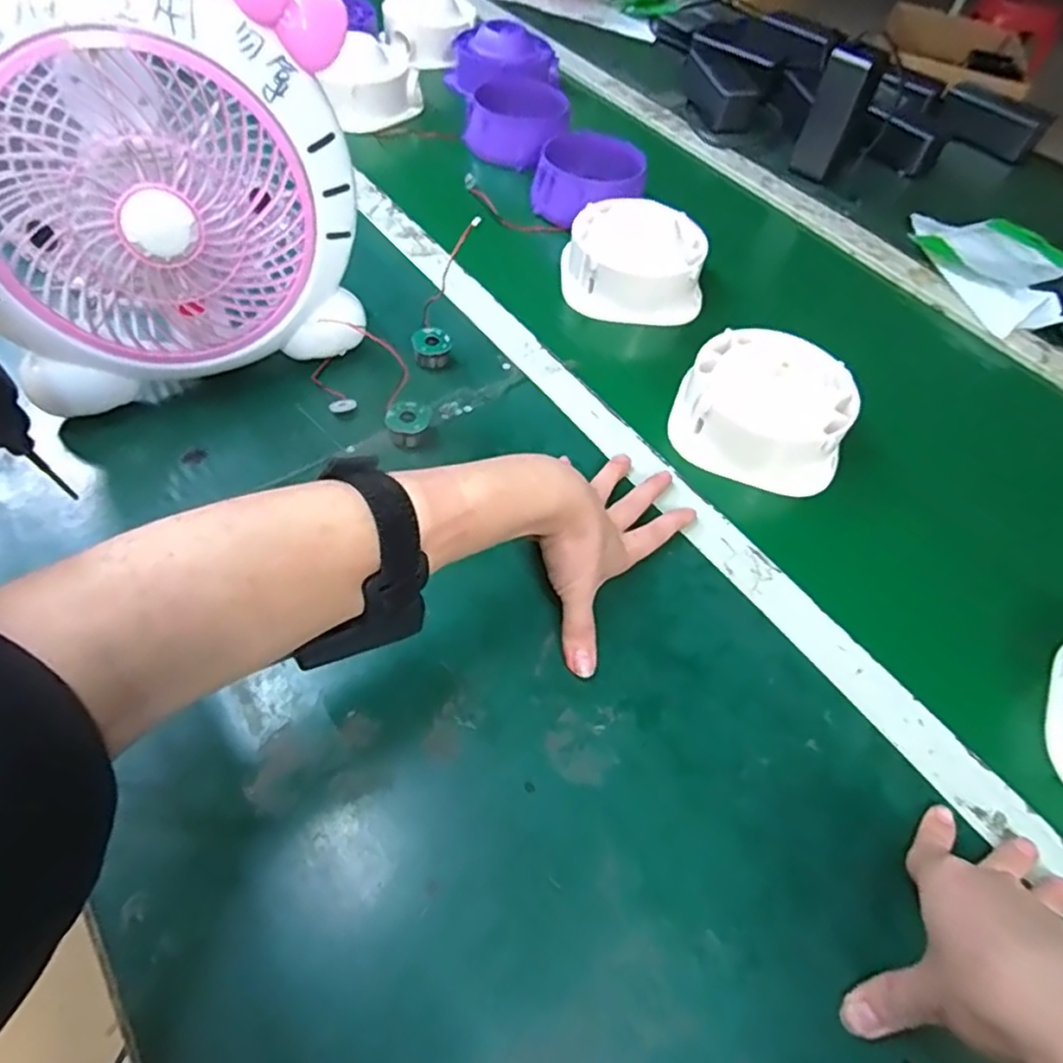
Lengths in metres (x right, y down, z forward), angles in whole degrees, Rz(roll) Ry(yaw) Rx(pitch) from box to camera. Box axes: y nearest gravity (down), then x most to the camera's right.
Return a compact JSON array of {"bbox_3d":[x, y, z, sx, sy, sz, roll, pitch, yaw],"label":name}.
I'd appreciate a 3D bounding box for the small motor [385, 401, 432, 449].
[{"bbox_3d":[-0.092,-0.077,0.491,0.033,0.024,0.035,-7,55,-12],"label":"small motor"}]

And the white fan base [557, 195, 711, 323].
[{"bbox_3d":[0.100,-0.266,0.633,0.134,0.060,0.117,5,79,10],"label":"white fan base"}]

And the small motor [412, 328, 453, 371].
[{"bbox_3d":[-0.082,-0.152,0.542,0.032,0.021,0.030,-8,56,-13],"label":"small motor"}]

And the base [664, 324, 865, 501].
[{"bbox_3d":[0.190,-0.107,0.535,0.140,0.069,0.131,19,55,8],"label":"base"}]

